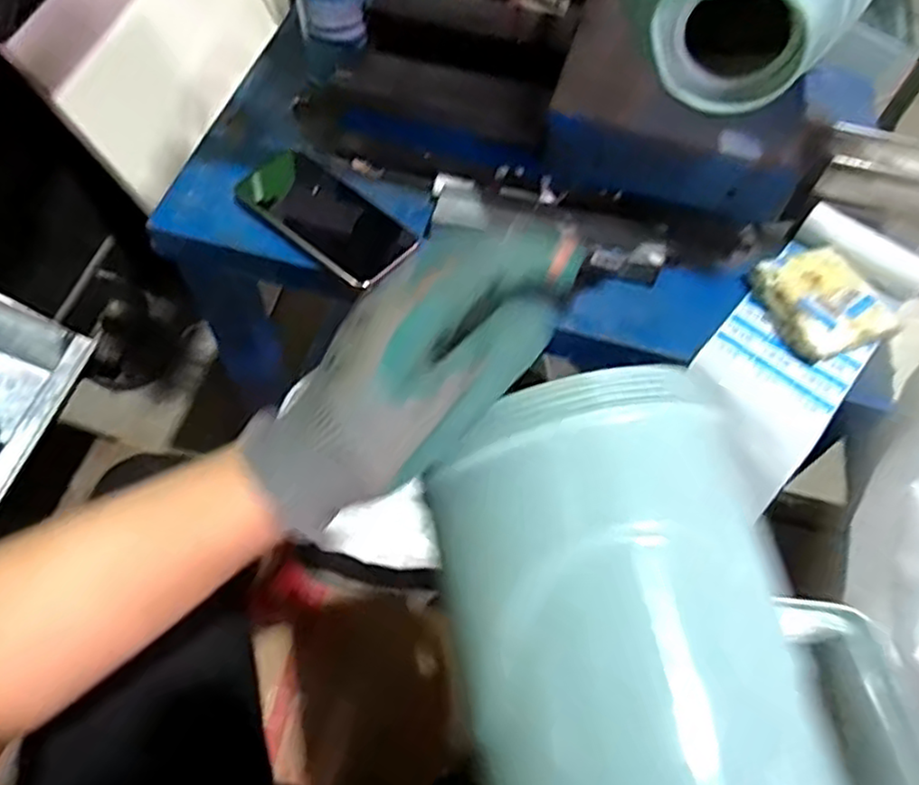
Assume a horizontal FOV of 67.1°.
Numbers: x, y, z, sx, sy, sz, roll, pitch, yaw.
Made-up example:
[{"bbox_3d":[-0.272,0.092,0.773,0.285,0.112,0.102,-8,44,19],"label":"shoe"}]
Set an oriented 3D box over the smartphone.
[{"bbox_3d":[-0.123,-0.161,0.635,0.148,0.013,0.074,36,77,0],"label":"smartphone"}]

